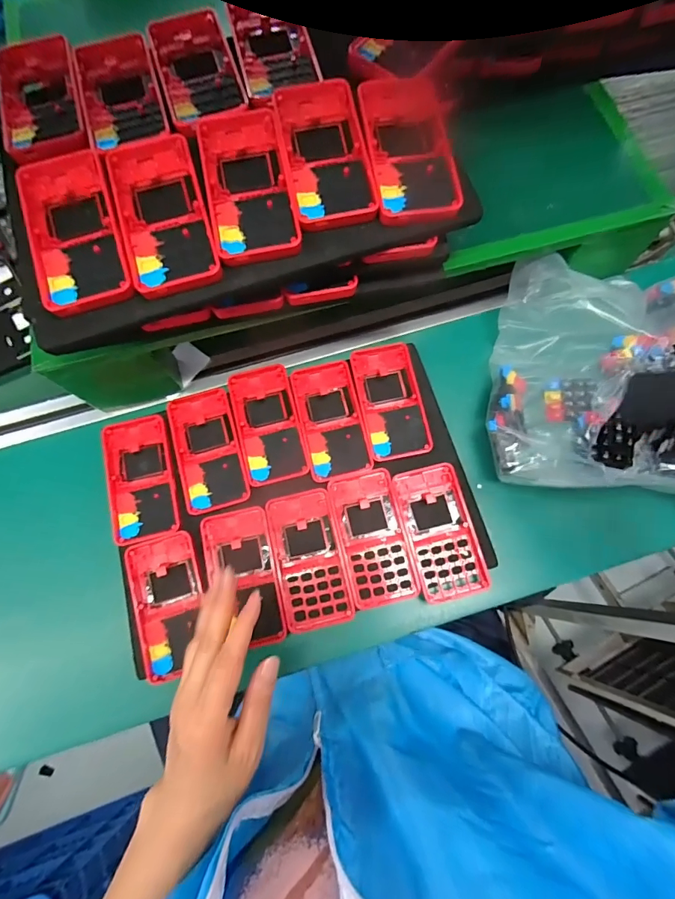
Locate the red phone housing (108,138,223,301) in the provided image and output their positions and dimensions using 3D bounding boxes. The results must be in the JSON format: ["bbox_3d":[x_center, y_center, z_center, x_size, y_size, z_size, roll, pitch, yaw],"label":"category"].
[{"bbox_3d":[-0.132,-0.180,0.315,0.063,0.014,0.138,-15,74,-5],"label":"red phone housing"}]

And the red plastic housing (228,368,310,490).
[{"bbox_3d":[-0.070,-0.028,0.427,0.059,0.011,0.120,-14,74,-4],"label":"red plastic housing"}]

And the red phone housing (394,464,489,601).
[{"bbox_3d":[0.096,0.076,0.398,0.062,0.010,0.123,-12,73,-4],"label":"red phone housing"}]

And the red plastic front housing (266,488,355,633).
[{"bbox_3d":[-0.026,0.101,0.395,0.061,0.013,0.121,-13,73,-4],"label":"red plastic front housing"}]

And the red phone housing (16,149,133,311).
[{"bbox_3d":[-0.193,-0.163,0.308,0.061,0.013,0.130,-18,74,-5],"label":"red phone housing"}]

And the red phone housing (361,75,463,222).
[{"bbox_3d":[0.055,-0.237,0.330,0.066,0.013,0.134,-6,75,-6],"label":"red phone housing"}]

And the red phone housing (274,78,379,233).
[{"bbox_3d":[-0.009,-0.228,0.324,0.060,0.017,0.126,-11,73,-3],"label":"red phone housing"}]

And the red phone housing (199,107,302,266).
[{"bbox_3d":[-0.068,-0.204,0.322,0.061,0.016,0.133,-11,73,-4],"label":"red phone housing"}]

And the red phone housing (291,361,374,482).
[{"bbox_3d":[-0.007,-0.032,0.429,0.061,0.008,0.122,-12,73,-4],"label":"red phone housing"}]

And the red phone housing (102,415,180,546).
[{"bbox_3d":[-0.192,0.026,0.416,0.062,0.012,0.123,-13,73,-4],"label":"red phone housing"}]

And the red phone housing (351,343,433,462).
[{"bbox_3d":[0.054,-0.051,0.433,0.060,0.009,0.124,-10,73,-3],"label":"red phone housing"}]

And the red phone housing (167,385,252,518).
[{"bbox_3d":[-0.129,-0.002,0.420,0.062,0.007,0.125,-15,74,-5],"label":"red phone housing"}]

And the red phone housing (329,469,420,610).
[{"bbox_3d":[0.034,0.082,0.398,0.062,0.016,0.120,-13,73,-4],"label":"red phone housing"}]

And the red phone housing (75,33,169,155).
[{"bbox_3d":[-0.177,-0.293,0.346,0.059,0.012,0.117,-17,74,-5],"label":"red phone housing"}]

